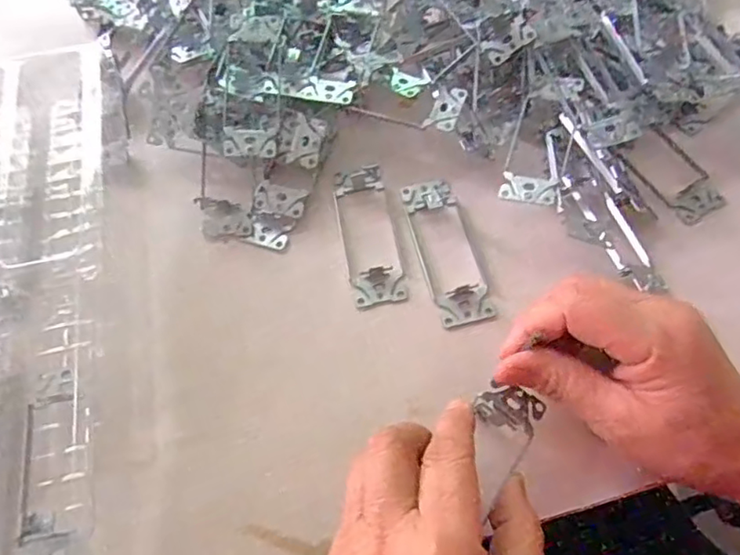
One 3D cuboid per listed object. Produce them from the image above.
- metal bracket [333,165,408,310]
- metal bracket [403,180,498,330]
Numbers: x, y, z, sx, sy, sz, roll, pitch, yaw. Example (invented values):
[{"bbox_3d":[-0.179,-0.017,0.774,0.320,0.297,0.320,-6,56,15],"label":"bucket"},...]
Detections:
[{"bbox_3d":[-0.001,-0.031,0.384,0.035,0.012,0.101,-11,64,-1],"label":"metal bracket"},{"bbox_3d":[0.049,-0.021,0.375,0.036,0.014,0.105,-13,65,-3],"label":"metal bracket"}]

